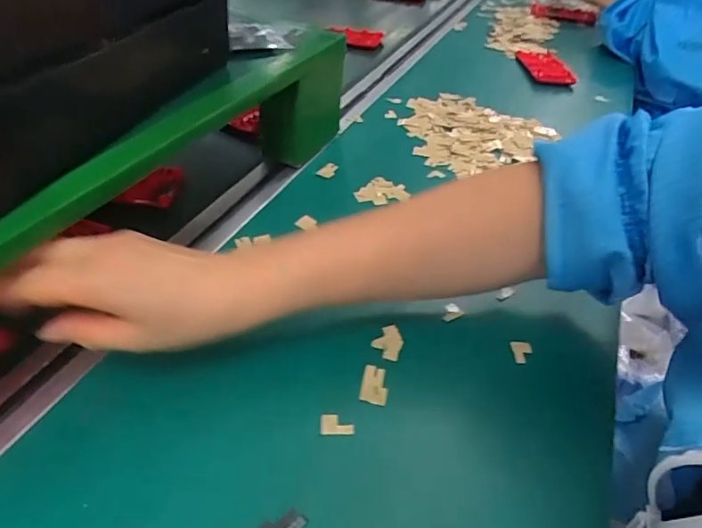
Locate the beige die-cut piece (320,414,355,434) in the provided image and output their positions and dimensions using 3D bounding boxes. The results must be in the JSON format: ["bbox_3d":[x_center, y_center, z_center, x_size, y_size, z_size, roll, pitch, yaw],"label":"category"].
[{"bbox_3d":[-0.008,0.095,0.308,0.020,0.005,0.012,4,40,-2],"label":"beige die-cut piece"}]

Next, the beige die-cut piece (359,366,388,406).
[{"bbox_3d":[0.015,0.076,0.331,0.017,0.004,0.026,9,40,5],"label":"beige die-cut piece"}]

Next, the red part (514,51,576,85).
[{"bbox_3d":[0.293,-0.300,0.789,0.056,0.012,0.132,3,40,-3],"label":"red part"}]

